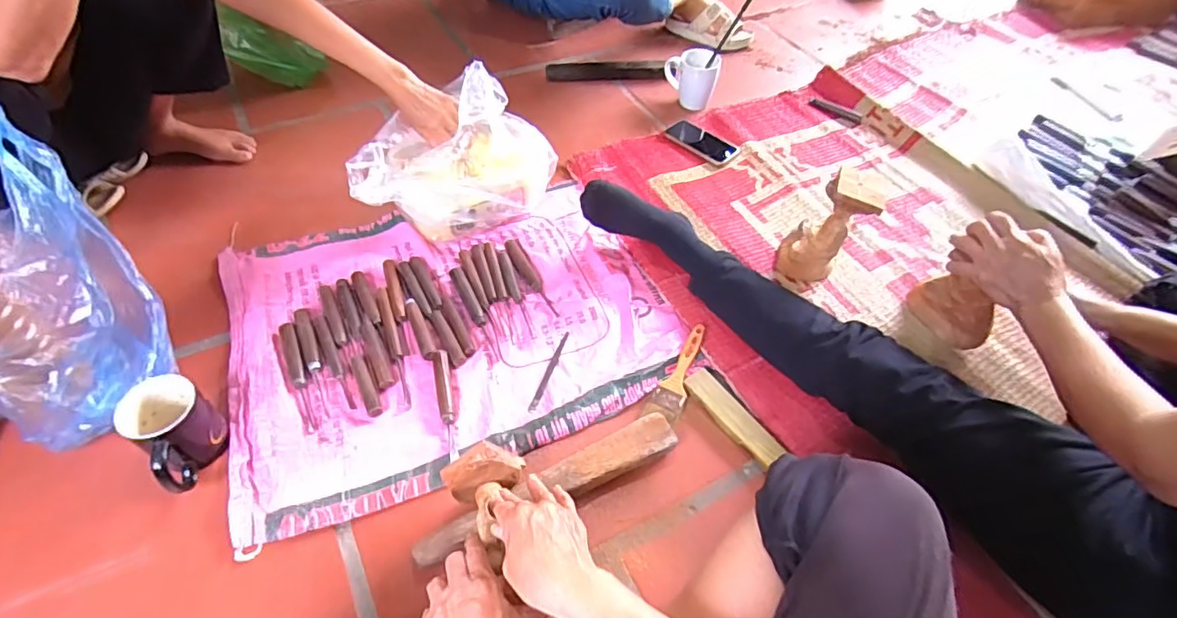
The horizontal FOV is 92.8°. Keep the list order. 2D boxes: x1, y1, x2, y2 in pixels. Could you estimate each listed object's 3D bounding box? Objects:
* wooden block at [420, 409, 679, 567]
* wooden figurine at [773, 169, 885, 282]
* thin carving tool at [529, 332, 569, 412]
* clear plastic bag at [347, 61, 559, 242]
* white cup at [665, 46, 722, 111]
[{"bbox_3d":[-0.041,0.213,0.668,0.329,0.034,0.048,-23,56,-19],"label":"wooden block"},{"bbox_3d":[0.371,-0.124,0.873,0.107,0.174,0.111,23,55,16],"label":"wooden figurine"},{"bbox_3d":[-0.054,0.087,0.791,0.010,0.004,0.135,16,53,11],"label":"thin carving tool"},{"bbox_3d":[-0.242,-0.261,0.941,0.327,0.177,0.236,-29,58,-22],"label":"clear plastic bag"},{"bbox_3d":[0.220,-0.496,1.211,0.117,0.096,0.086,9,52,5],"label":"white cup"}]

